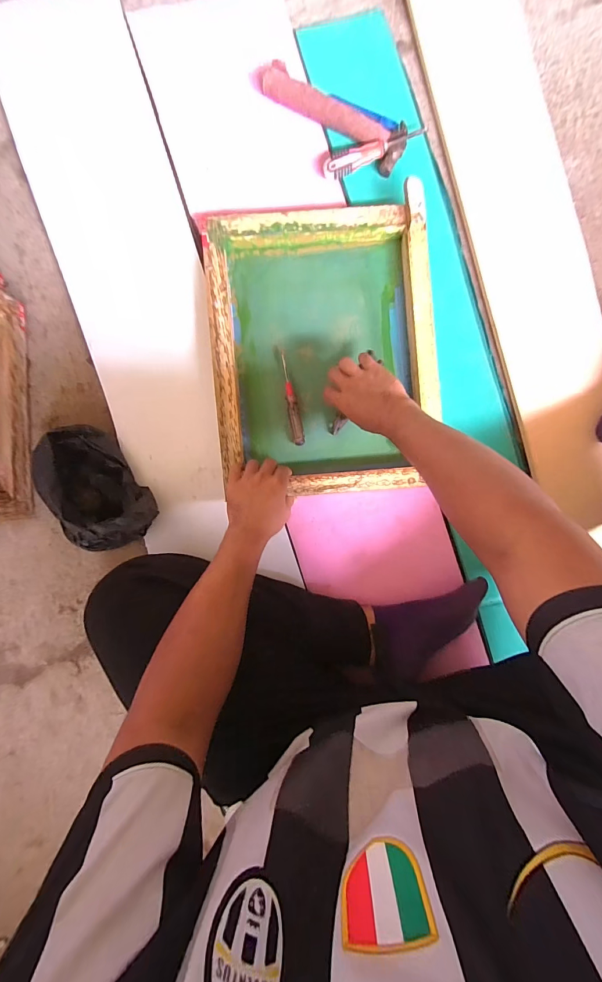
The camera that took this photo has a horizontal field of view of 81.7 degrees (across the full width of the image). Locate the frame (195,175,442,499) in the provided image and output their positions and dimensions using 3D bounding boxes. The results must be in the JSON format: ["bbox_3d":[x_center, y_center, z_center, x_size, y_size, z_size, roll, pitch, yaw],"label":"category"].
[{"bbox_3d":[0.039,-0.232,0.594,0.364,0.044,0.464,-5,91,0],"label":"frame"}]

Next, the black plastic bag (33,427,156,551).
[{"bbox_3d":[-0.342,0.005,0.573,0.134,0.091,0.200,-38,91,0],"label":"black plastic bag"}]

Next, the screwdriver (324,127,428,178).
[{"bbox_3d":[0.127,-0.573,0.588,0.176,0.024,0.028,-19,91,0],"label":"screwdriver"}]

